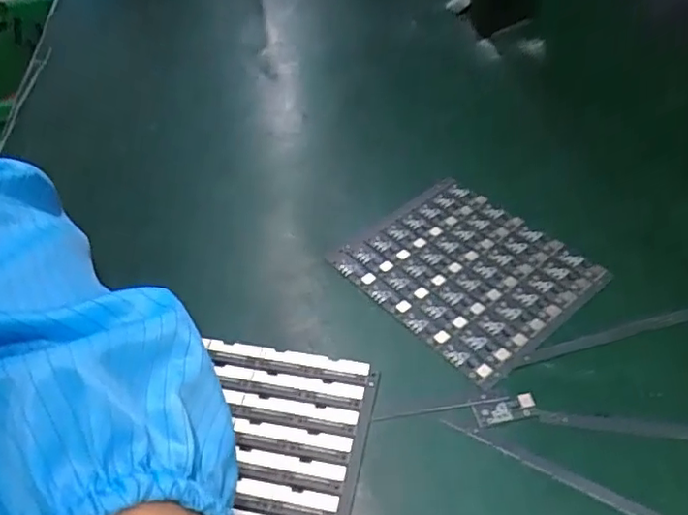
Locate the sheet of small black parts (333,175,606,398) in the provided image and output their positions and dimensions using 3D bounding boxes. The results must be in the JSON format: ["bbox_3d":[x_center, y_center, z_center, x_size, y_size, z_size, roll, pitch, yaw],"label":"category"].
[{"bbox_3d":[0.061,0.005,0.311,0.090,0.004,0.107,-33,52,-24],"label":"sheet of small black parts"}]

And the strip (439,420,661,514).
[{"bbox_3d":[0.082,0.082,0.238,0.092,0.004,0.007,22,52,24],"label":"strip"}]

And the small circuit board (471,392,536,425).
[{"bbox_3d":[0.067,0.063,0.256,0.025,0.004,0.010,-11,46,-5],"label":"small circuit board"}]

